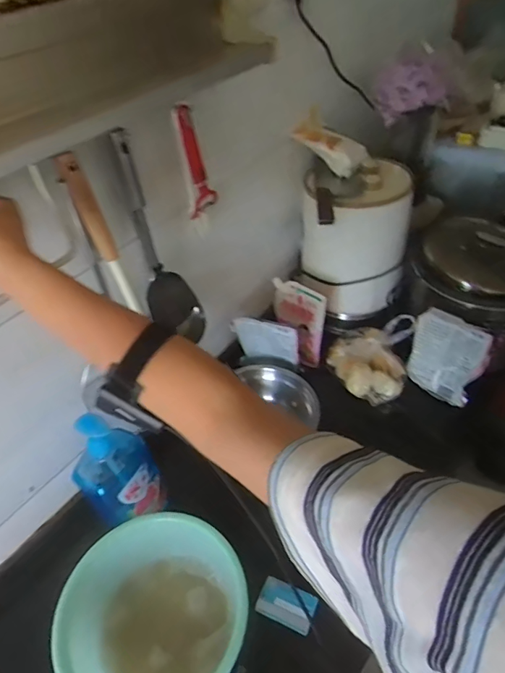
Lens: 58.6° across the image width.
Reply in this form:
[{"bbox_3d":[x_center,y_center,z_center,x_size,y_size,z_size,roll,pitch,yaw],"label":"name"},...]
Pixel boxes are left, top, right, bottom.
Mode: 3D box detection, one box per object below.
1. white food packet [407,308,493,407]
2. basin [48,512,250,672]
[{"bbox_3d":[0.400,0.041,0.939,0.144,0.197,0.026,28,39,32],"label":"white food packet"},{"bbox_3d":[-0.133,0.410,0.654,0.240,0.121,0.248,-4,44,3],"label":"basin"}]

